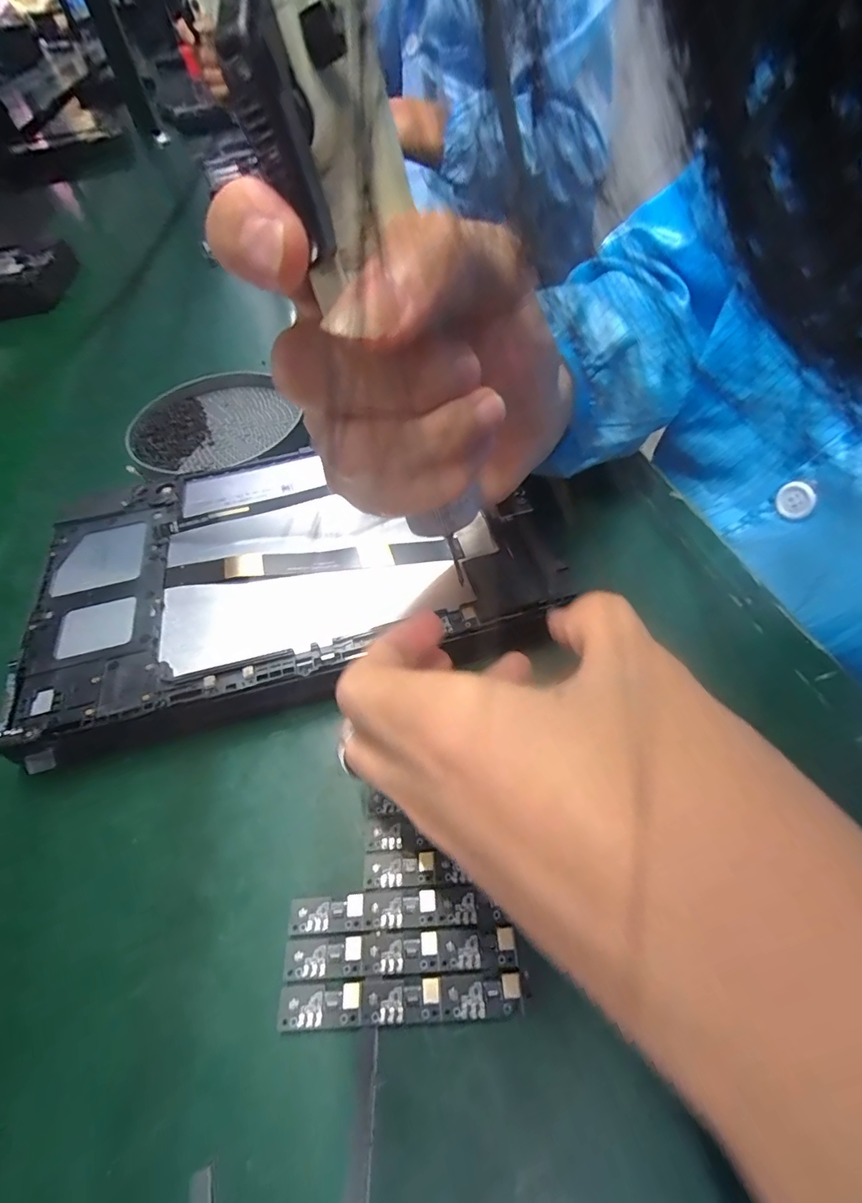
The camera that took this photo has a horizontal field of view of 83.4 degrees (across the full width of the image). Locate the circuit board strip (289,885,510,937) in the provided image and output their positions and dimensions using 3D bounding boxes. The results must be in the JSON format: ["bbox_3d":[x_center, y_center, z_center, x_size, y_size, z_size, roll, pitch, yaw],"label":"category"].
[{"bbox_3d":[-0.012,0.106,0.166,0.072,0.004,0.012,-4,52,3],"label":"circuit board strip"}]

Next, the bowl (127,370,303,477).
[{"bbox_3d":[-0.150,-0.126,0.334,0.113,0.020,0.113,-3,52,4],"label":"bowl"}]

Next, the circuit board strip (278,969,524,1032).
[{"bbox_3d":[-0.010,0.125,0.151,0.075,0.004,0.011,-5,52,2],"label":"circuit board strip"}]

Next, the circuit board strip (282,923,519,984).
[{"bbox_3d":[-0.010,0.115,0.159,0.075,0.004,0.012,-5,52,2],"label":"circuit board strip"}]

